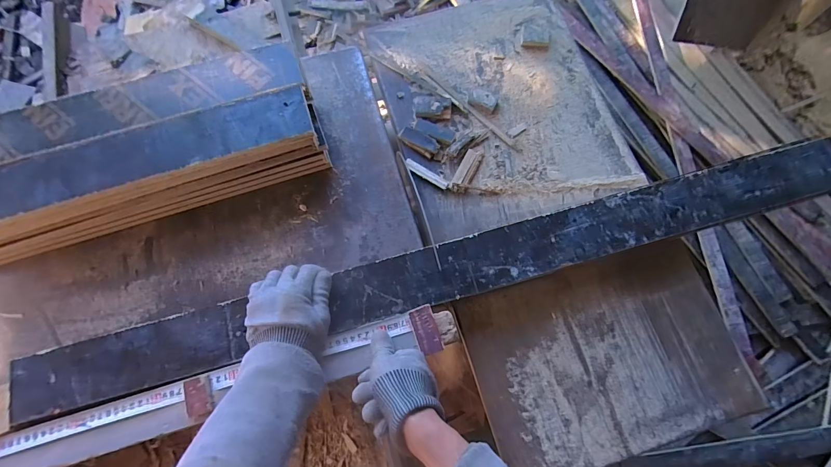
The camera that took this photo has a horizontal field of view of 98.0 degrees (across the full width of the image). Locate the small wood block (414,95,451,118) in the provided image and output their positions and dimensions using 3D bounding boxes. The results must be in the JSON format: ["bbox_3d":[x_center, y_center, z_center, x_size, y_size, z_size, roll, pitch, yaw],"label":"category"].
[{"bbox_3d":[0.032,-0.226,0.643,0.064,0.014,0.041,1,61,4],"label":"small wood block"}]

